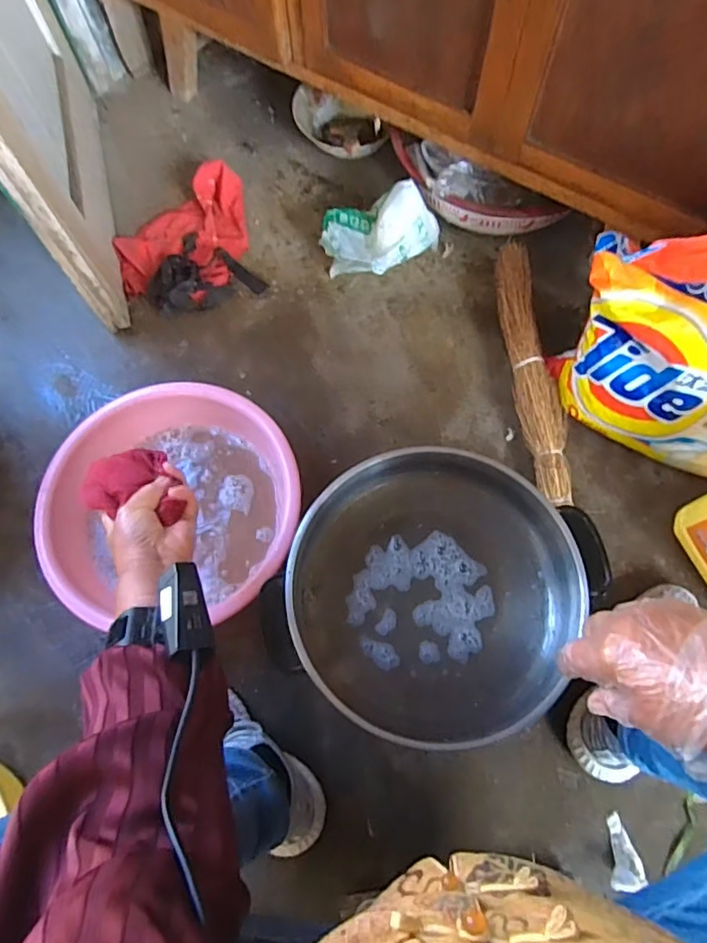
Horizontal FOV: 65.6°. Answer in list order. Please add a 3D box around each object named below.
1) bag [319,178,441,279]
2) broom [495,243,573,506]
[{"bbox_3d":[0.038,-0.390,0.886,0.171,0.112,0.126,-39,74,-12],"label":"bag"},{"bbox_3d":[0.263,-0.149,0.814,0.063,0.072,0.420,-7,70,-1],"label":"broom"}]

